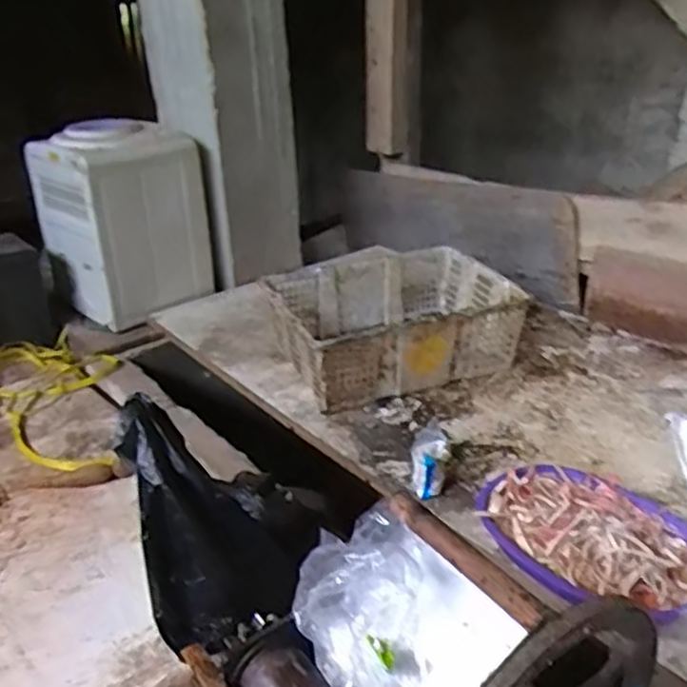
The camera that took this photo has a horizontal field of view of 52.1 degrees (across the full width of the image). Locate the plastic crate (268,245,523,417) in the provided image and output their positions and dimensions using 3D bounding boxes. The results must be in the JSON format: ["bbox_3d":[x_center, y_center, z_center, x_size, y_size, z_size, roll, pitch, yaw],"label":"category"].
[{"bbox_3d":[0.107,-0.043,1.480,0.475,0.158,0.337,-10,28,-16],"label":"plastic crate"}]

